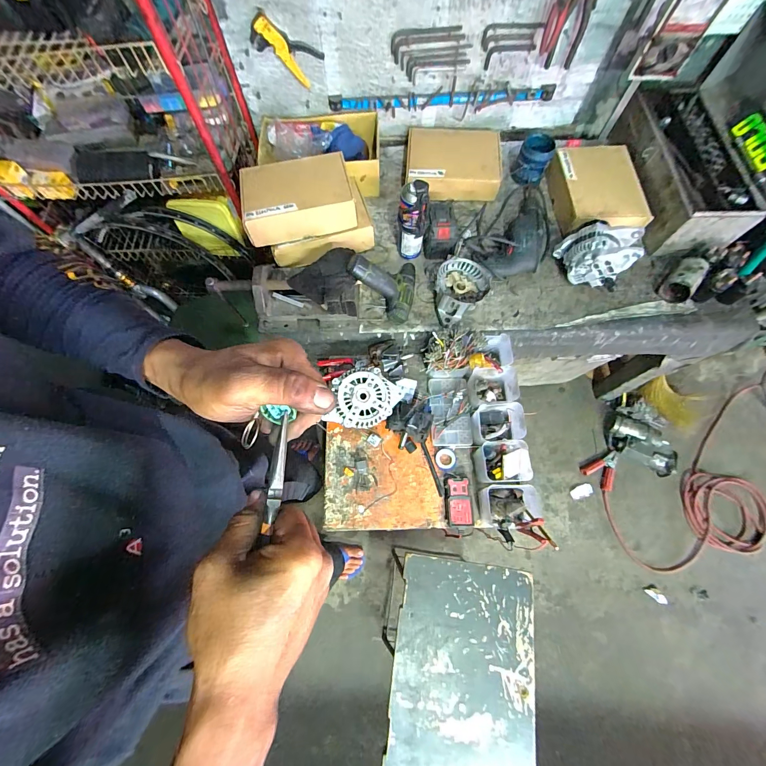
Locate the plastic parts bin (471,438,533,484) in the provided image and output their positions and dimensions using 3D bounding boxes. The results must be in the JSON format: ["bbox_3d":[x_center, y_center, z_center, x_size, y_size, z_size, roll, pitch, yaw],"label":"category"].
[{"bbox_3d":[0.274,0.184,0.772,0.111,0.070,0.090,-3,71,0],"label":"plastic parts bin"}]

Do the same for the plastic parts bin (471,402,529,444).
[{"bbox_3d":[0.275,0.098,0.794,0.109,0.071,0.087,-5,71,-1],"label":"plastic parts bin"}]

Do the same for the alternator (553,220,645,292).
[{"bbox_3d":[0.544,-0.340,0.852,0.167,0.110,0.133,23,72,8],"label":"alternator"}]

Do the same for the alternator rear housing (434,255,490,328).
[{"bbox_3d":[0.191,-0.238,0.858,0.133,0.065,0.181,36,75,12],"label":"alternator rear housing"}]

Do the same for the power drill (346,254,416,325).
[{"bbox_3d":[0.001,-0.256,0.817,0.185,0.068,0.173,19,80,-32],"label":"power drill"}]

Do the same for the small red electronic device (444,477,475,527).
[{"bbox_3d":[0.177,0.276,0.773,0.058,0.028,0.106,-2,71,0],"label":"small red electronic device"}]

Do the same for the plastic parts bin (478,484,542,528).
[{"bbox_3d":[0.279,0.273,0.742,0.121,0.067,0.090,-5,71,-1],"label":"plastic parts bin"}]

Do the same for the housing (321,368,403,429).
[{"bbox_3d":[-0.045,0.035,0.763,0.170,0.052,0.142,15,82,-7],"label":"housing"}]

